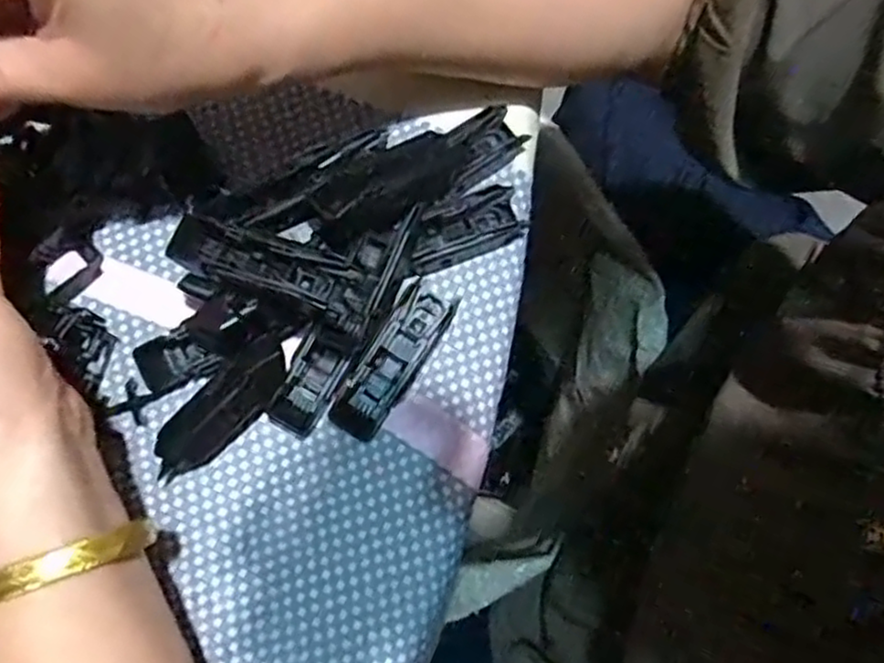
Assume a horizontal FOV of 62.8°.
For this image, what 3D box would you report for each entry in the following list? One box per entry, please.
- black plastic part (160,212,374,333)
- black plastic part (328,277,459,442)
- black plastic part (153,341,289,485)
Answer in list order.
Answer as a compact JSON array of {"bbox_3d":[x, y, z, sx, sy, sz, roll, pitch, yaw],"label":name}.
[{"bbox_3d":[-0.062,-0.023,0.268,0.073,0.023,0.023,20,79,-11],"label":"black plastic part"},{"bbox_3d":[-0.019,0.011,0.287,0.020,0.014,0.066,33,81,7],"label":"black plastic part"},{"bbox_3d":[-0.086,0.030,0.285,0.066,0.013,0.022,-41,81,-7],"label":"black plastic part"}]

